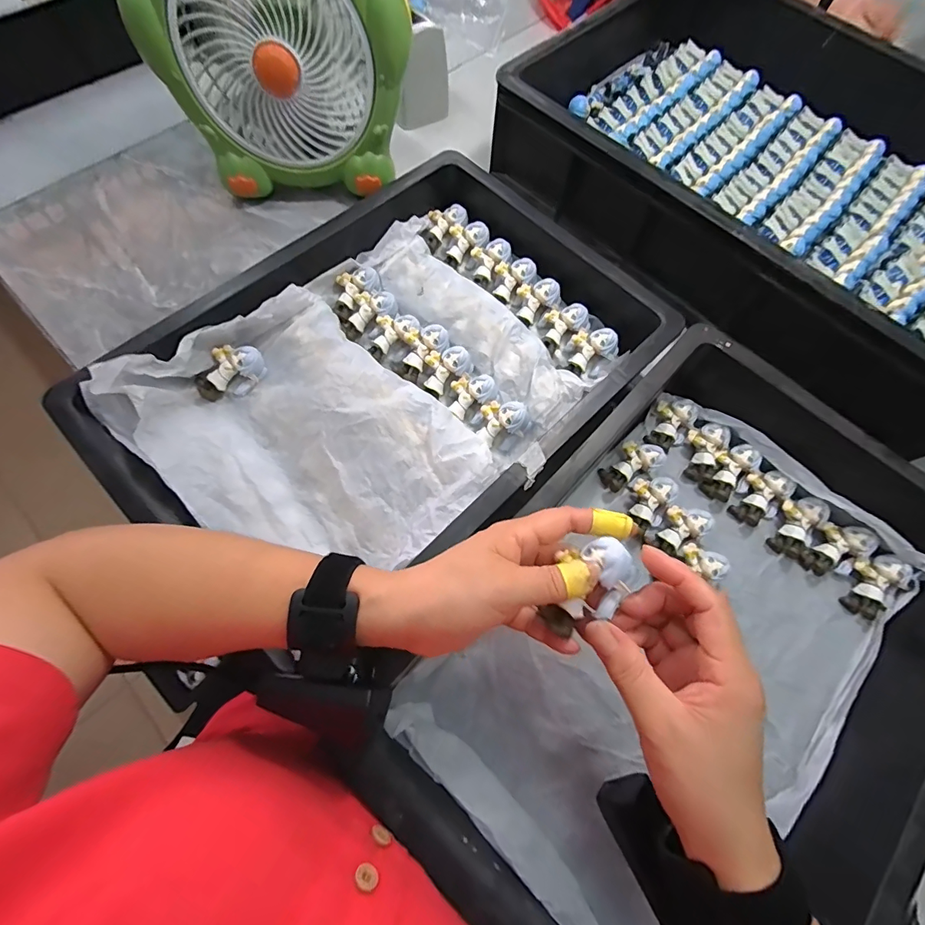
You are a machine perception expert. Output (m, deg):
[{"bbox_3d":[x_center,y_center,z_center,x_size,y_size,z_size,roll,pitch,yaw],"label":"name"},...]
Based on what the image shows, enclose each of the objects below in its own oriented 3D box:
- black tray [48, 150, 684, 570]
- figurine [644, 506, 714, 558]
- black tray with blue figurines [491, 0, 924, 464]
[{"bbox_3d":[-0.061,-0.079,0.394,0.318,0.064,0.435,43,73,13],"label":"black tray"},{"bbox_3d":[0.194,0.060,0.393,0.053,0.021,0.034,-31,74,-13],"label":"figurine"},{"bbox_3d":[0.357,-0.322,0.499,0.565,0.105,0.412,42,73,13],"label":"black tray with blue figurines"}]

